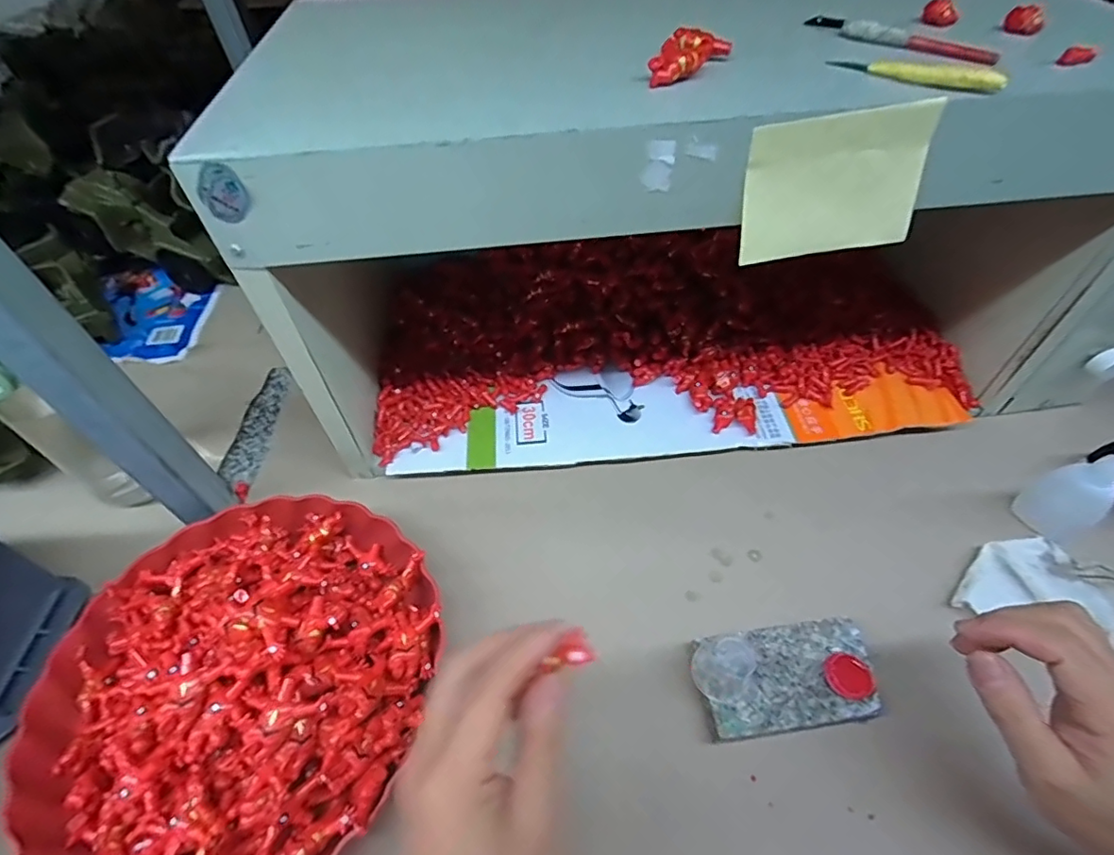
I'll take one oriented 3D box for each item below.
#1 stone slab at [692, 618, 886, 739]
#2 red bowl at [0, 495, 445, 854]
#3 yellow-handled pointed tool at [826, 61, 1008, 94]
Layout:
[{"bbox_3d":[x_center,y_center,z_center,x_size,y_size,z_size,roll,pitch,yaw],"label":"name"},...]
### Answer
[{"bbox_3d":[0.151,0.167,0.357,0.110,0.026,0.060,-7,51,-4],"label":"stone slab"},{"bbox_3d":[-0.198,0.150,0.336,0.240,0.088,0.232,-1,51,1],"label":"red bowl"},{"bbox_3d":[0.195,-0.197,0.296,0.088,0.012,0.014,31,58,24],"label":"yellow-handled pointed tool"}]

